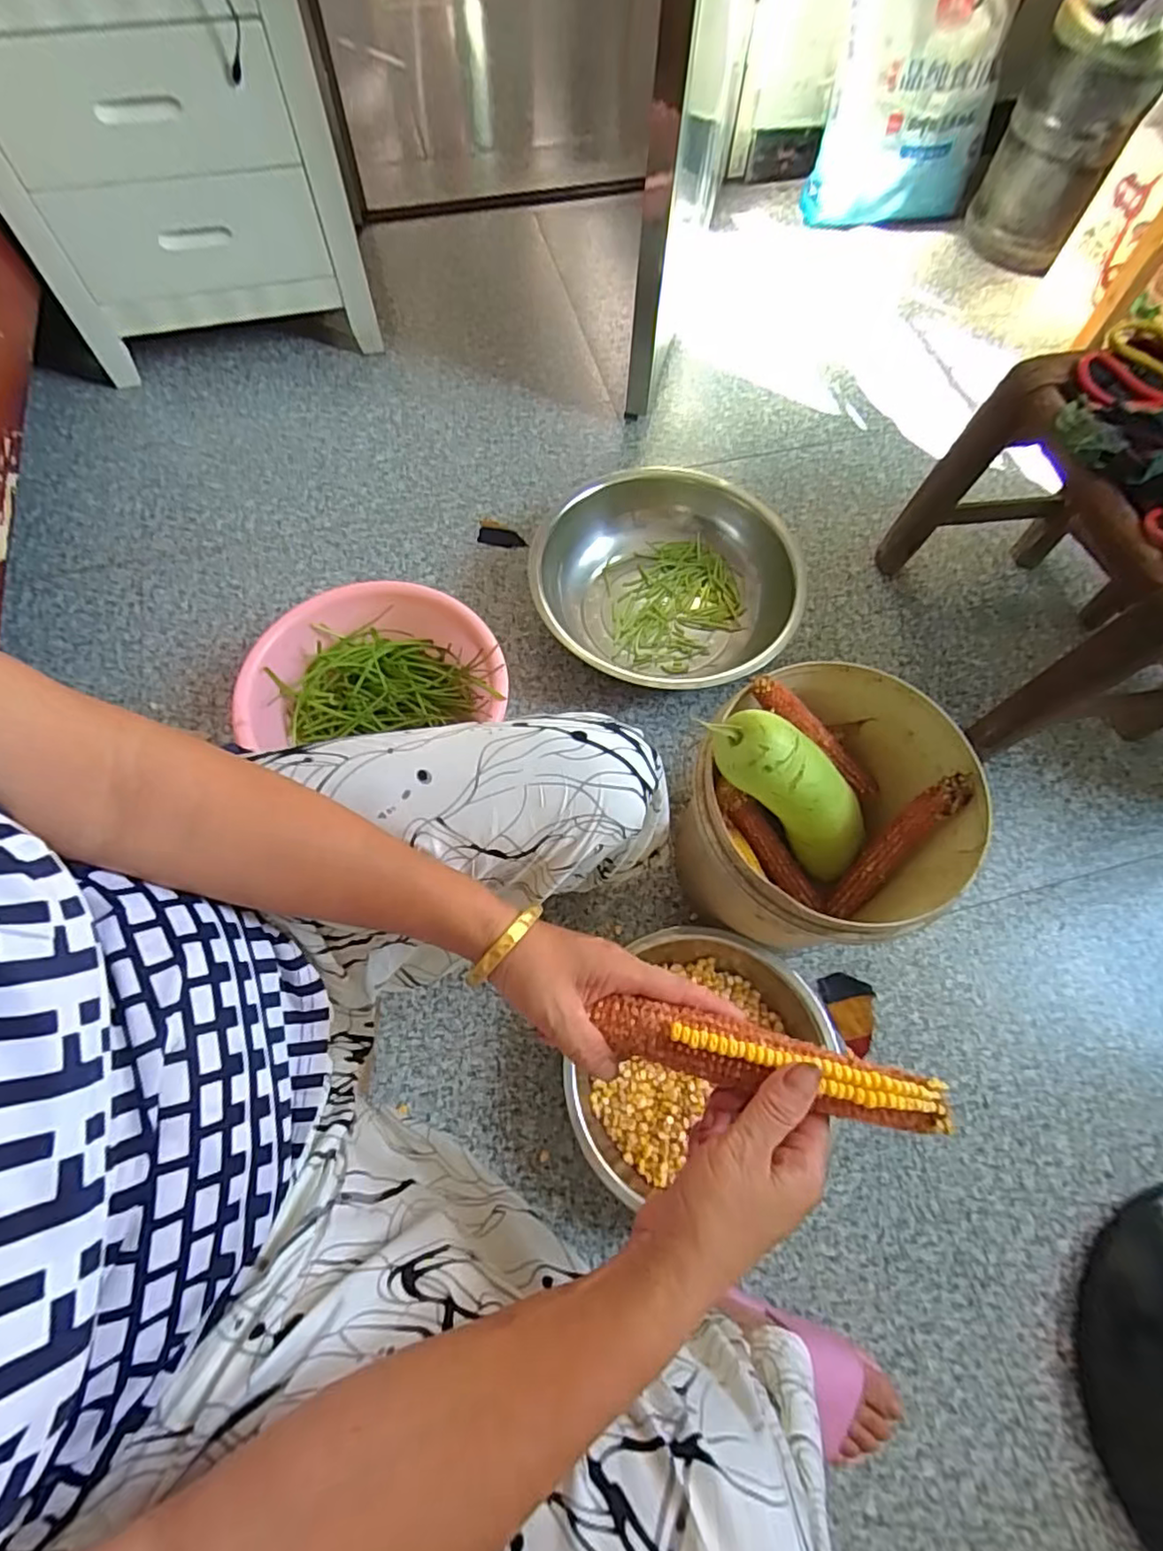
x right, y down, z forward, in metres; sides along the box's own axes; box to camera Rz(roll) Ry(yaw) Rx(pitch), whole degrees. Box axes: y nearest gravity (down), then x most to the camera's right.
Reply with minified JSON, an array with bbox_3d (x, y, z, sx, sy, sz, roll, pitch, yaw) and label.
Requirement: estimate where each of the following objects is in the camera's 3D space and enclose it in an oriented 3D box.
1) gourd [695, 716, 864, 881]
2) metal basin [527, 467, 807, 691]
[{"bbox_3d":[0.223,0.033,0.639,0.077,0.304,0.055,-2,61,37],"label":"gourd"},{"bbox_3d":[0.114,-0.269,0.935,0.360,0.106,0.357,1,67,-1],"label":"metal basin"}]

